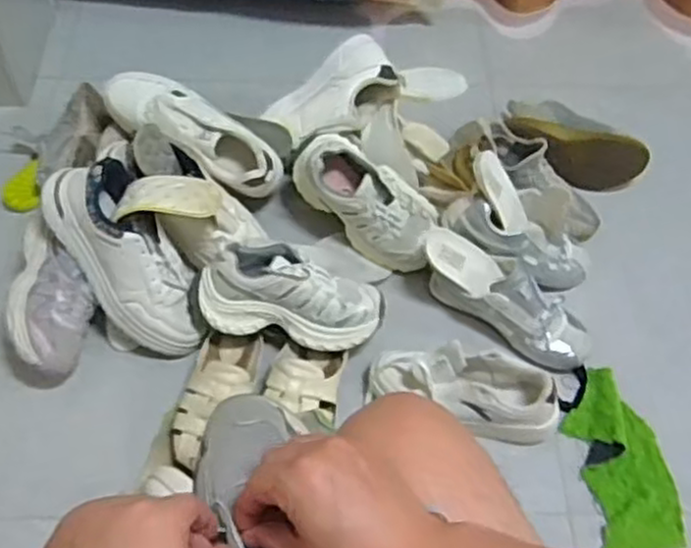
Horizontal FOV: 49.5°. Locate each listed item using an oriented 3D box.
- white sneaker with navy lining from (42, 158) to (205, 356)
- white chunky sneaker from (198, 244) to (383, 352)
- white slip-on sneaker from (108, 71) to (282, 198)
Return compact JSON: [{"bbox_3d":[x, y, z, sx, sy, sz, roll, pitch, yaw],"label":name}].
[{"bbox_3d":[-0.292,-0.017,1.026,0.122,0.092,0.295,-35,105,-23],"label":"white sneaker with navy lining"},{"bbox_3d":[-0.073,0.027,1.030,0.247,0.092,0.109,13,56,-9],"label":"white chunky sneaker"},{"bbox_3d":[-0.236,-0.214,1.143,0.294,0.084,0.120,33,60,3],"label":"white slip-on sneaker"}]

